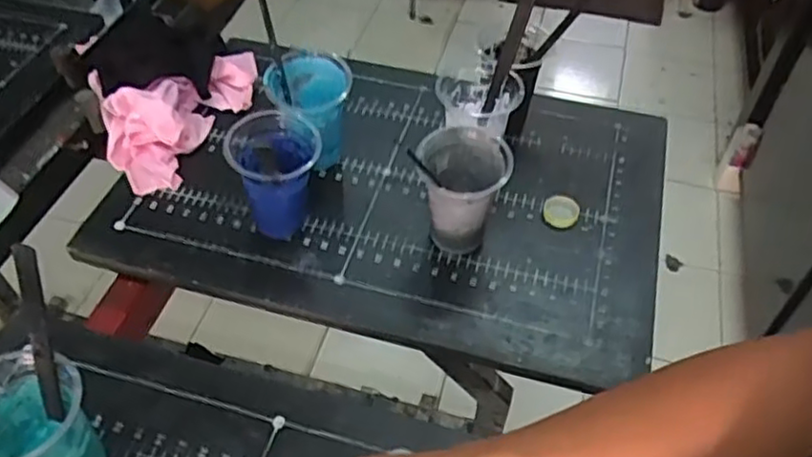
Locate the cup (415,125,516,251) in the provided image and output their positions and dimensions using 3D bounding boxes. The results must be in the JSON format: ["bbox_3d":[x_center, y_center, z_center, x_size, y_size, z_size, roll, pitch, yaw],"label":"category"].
[{"bbox_3d":[0.054,-0.034,0.683,0.083,0.115,0.096,-6,49,-8],"label":"cup"}]

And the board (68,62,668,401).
[{"bbox_3d":[-0.011,-0.047,0.781,0.575,0.031,0.378,13,53,11],"label":"board"}]

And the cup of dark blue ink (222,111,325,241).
[{"bbox_3d":[-0.131,-0.043,0.697,0.085,0.131,0.094,5,48,1],"label":"cup of dark blue ink"}]

